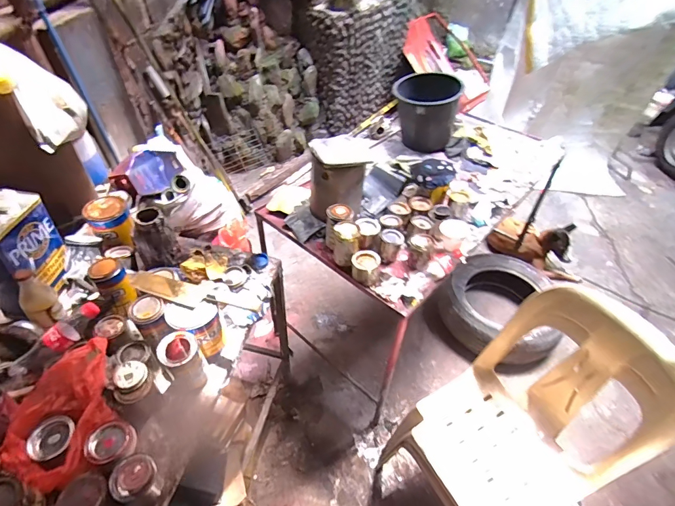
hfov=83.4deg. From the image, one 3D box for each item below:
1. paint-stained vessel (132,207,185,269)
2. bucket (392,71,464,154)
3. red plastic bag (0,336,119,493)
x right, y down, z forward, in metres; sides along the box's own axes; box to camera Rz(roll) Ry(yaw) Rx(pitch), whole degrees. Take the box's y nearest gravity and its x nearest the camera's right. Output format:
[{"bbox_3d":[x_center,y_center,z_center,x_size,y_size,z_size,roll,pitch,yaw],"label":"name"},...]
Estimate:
[{"bbox_3d":[-0.461,-0.028,0.958,0.095,0.147,0.076,-20,52,-17],"label":"paint-stained vessel"},{"bbox_3d":[0.361,-0.580,1.601,0.257,0.240,0.250,0,49,0],"label":"bucket"},{"bbox_3d":[-0.502,0.289,0.684,0.157,0.093,0.233,-10,50,-9],"label":"red plastic bag"}]

